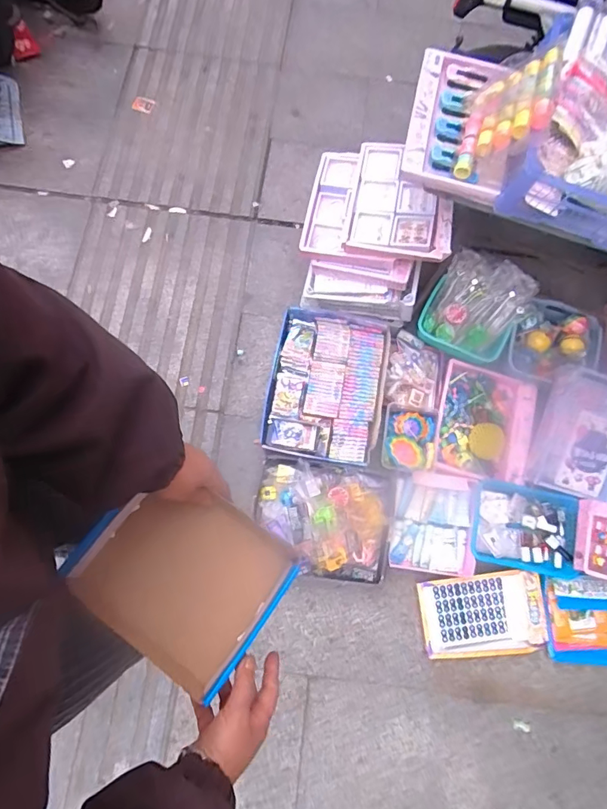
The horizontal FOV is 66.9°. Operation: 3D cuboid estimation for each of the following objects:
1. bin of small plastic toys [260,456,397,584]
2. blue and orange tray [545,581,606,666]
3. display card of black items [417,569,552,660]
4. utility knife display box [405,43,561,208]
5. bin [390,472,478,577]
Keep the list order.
[{"bbox_3d":[0.049,0.283,1.134,0.326,0.060,0.270,5,77,2],"label":"bin of small plastic toys"},{"bbox_3d":[0.707,0.539,1.107,0.242,0.032,0.163,4,77,1],"label":"blue and orange tray"},{"bbox_3d":[0.435,0.509,1.106,0.291,0.022,0.182,-5,77,-1],"label":"display card of black items"},{"bbox_3d":[0.320,-0.559,0.851,0.217,0.150,0.301,17,76,2],"label":"utility knife display box"},{"bbox_3d":[0.324,0.294,1.140,0.203,0.044,0.235,7,77,2],"label":"bin"}]

